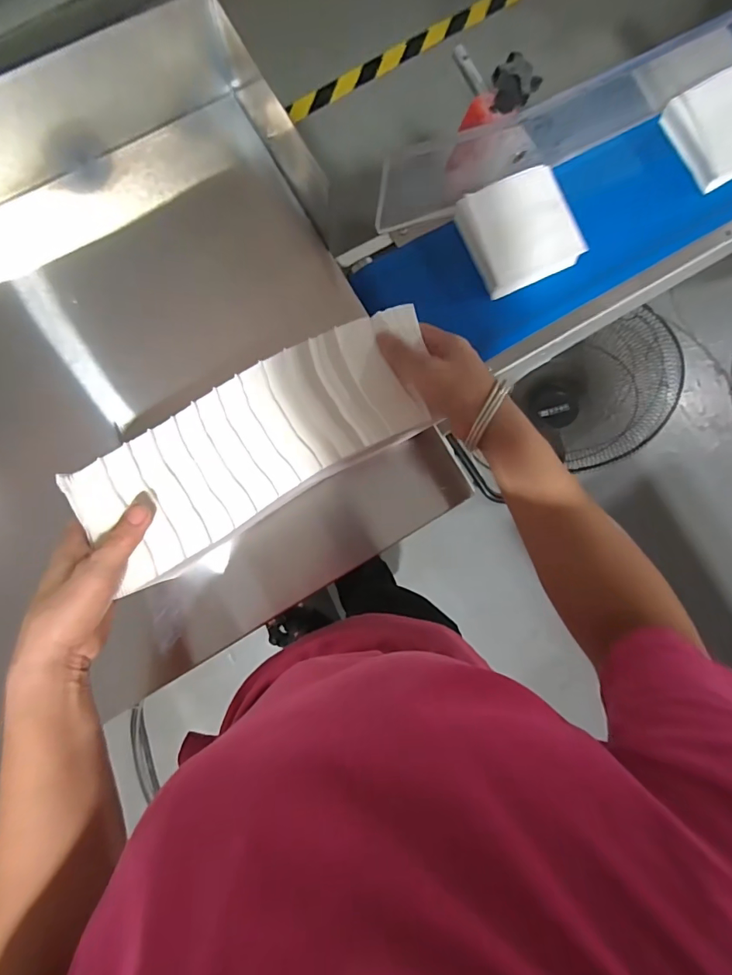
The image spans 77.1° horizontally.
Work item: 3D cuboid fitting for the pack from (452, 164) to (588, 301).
[{"bbox_3d":[0.165,-0.273,0.489,0.107,0.024,0.105,-25,88,-6],"label":"pack"}]

